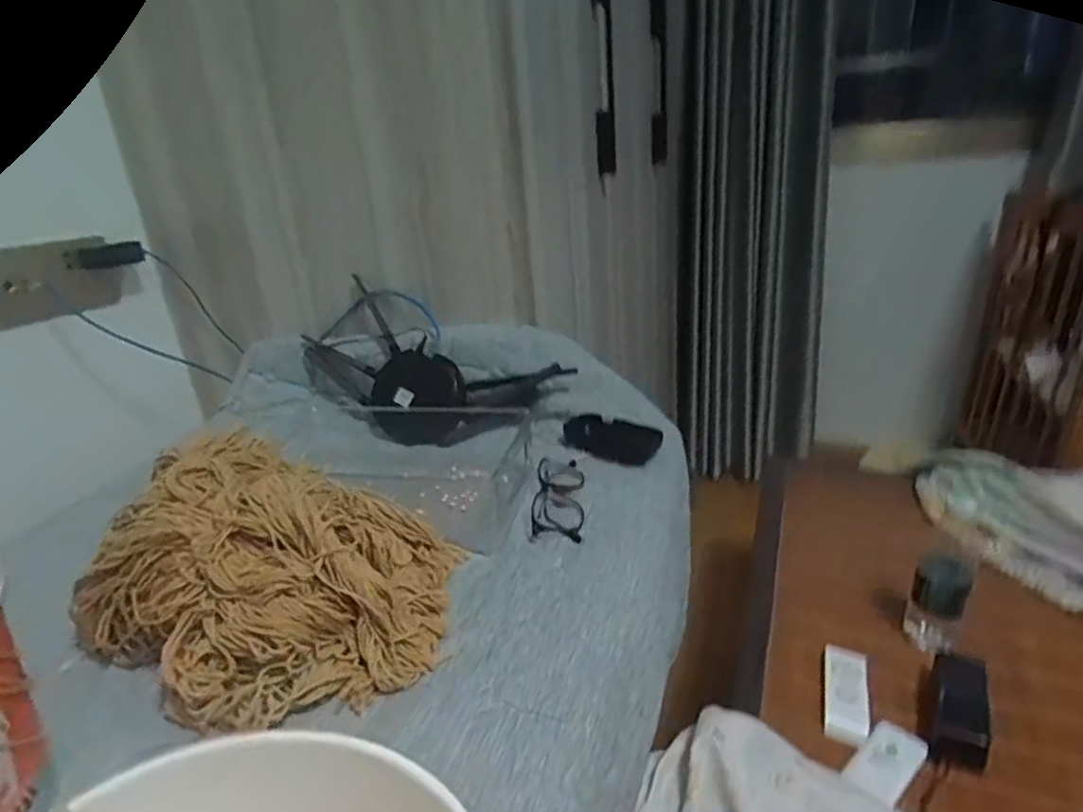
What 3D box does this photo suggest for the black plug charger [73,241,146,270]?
[{"bbox_3d":[-0.614,-0.213,0.889,0.082,0.032,0.030,-18,25,-28],"label":"black plug charger"}]

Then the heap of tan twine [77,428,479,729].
[{"bbox_3d":[-0.197,0.111,0.469,0.254,0.109,0.193,3,23,19],"label":"heap of tan twine"}]

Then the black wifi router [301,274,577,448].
[{"bbox_3d":[-0.149,-0.041,0.793,0.353,0.140,0.105,14,26,13],"label":"black wifi router"}]

